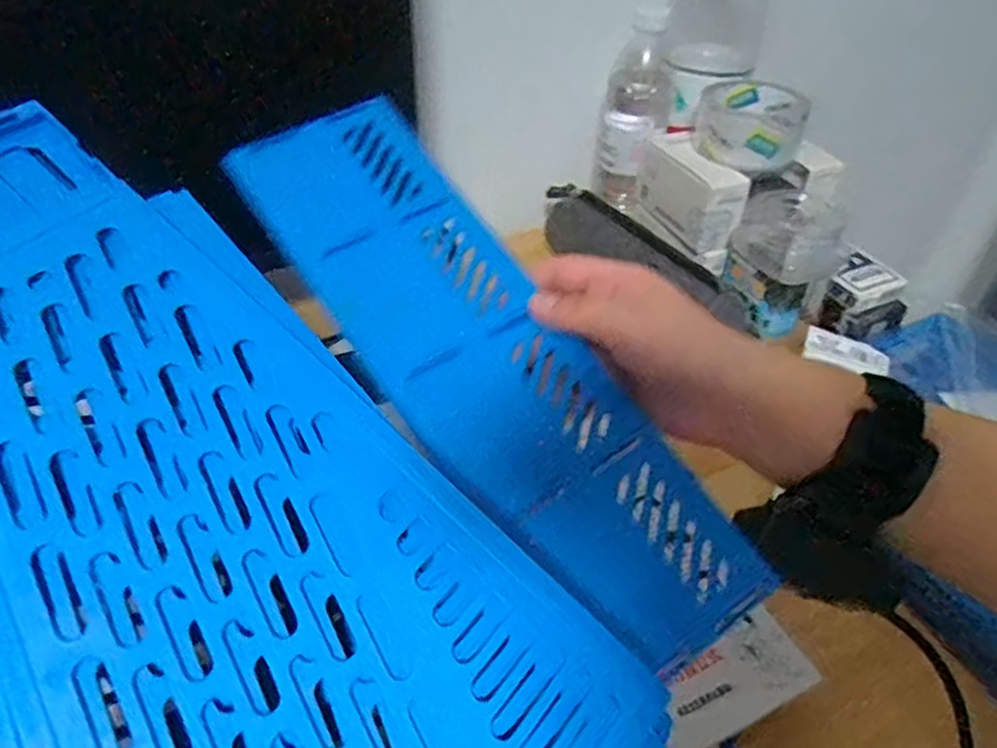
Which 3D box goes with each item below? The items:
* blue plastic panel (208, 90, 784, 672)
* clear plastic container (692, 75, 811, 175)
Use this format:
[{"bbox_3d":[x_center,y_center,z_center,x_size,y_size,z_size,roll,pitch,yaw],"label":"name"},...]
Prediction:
[{"bbox_3d":[-0.009,-0.013,0.333,0.094,0.011,0.315,-31,70,-25],"label":"blue plastic panel"},{"bbox_3d":[0.216,-0.217,0.611,0.089,0.043,0.090,16,50,14],"label":"clear plastic container"}]

